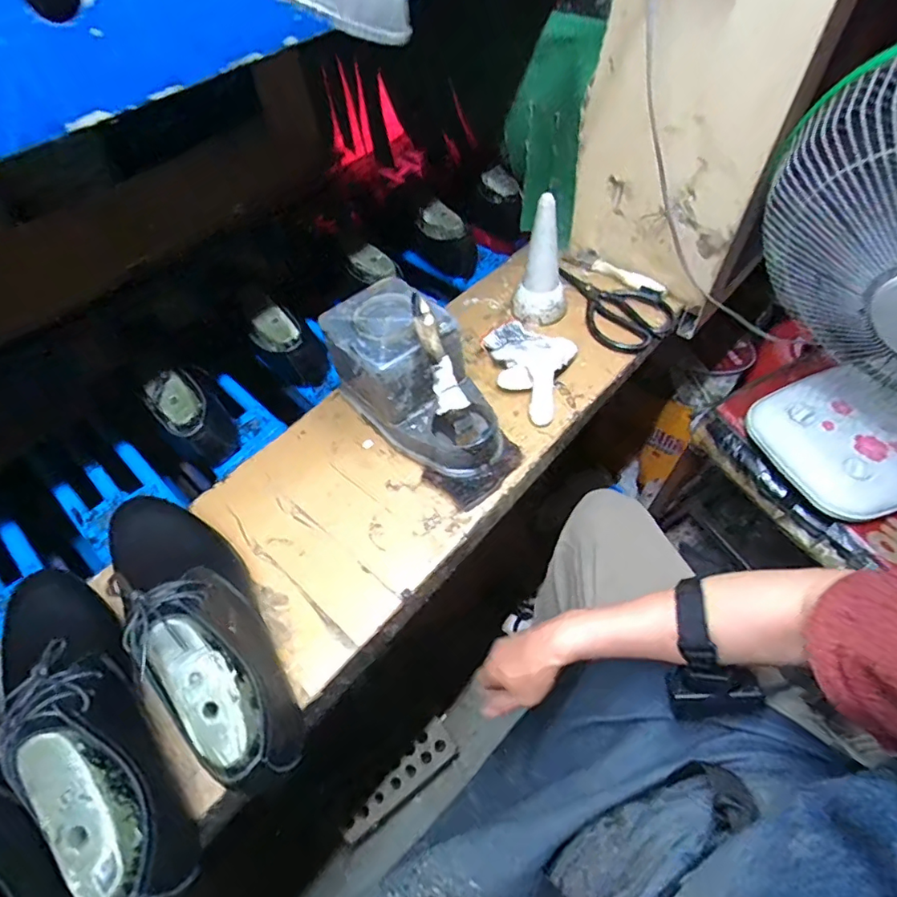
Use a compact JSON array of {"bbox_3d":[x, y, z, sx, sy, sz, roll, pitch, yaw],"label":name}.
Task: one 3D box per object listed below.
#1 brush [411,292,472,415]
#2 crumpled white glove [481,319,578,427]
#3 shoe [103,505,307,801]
[{"bbox_3d":[-0.011,-0.086,0.475,0.030,0.110,0.013,-26,21,-13],"label":"brush"},{"bbox_3d":[0.099,-0.098,0.591,0.096,0.027,0.134,-31,58,-16],"label":"crumpled white glove"},{"bbox_3d":[-0.198,0.131,0.411,0.267,0.102,0.087,37,65,27],"label":"shoe"}]

